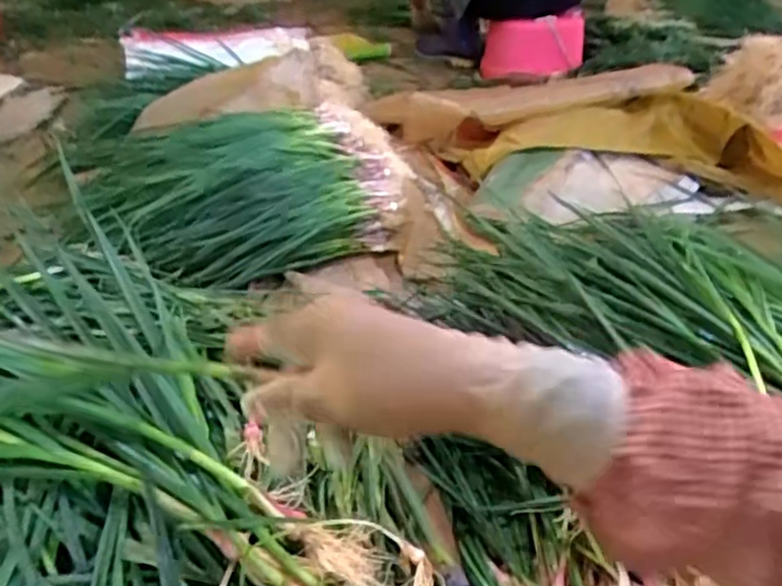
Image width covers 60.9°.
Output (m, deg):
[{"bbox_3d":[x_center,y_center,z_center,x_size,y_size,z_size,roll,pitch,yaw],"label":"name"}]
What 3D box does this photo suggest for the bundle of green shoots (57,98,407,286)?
[{"bbox_3d":[-0.244,-0.186,1.130,0.568,0.089,0.363,-17,74,-18],"label":"bundle of green shoots"}]

